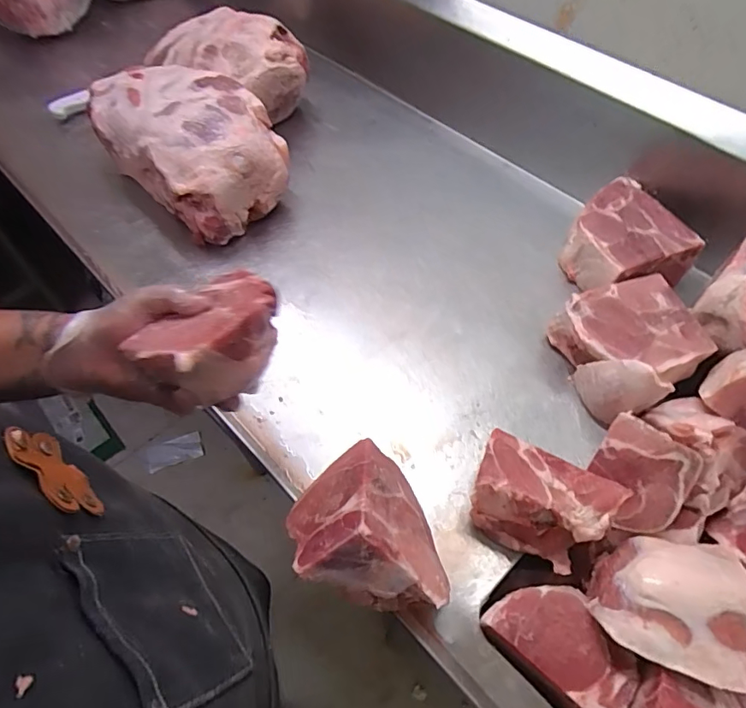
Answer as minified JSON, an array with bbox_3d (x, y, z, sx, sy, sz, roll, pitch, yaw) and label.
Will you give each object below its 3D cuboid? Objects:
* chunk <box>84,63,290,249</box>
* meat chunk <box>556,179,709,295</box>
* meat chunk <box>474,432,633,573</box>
[{"bbox_3d":[-0.292,-0.328,0.797,0.325,0.158,0.190,37,62,21],"label":"chunk"},{"bbox_3d":[0.345,-0.163,0.716,0.141,0.080,0.166,-16,58,-12],"label":"meat chunk"},{"bbox_3d":[0.164,0.150,0.512,0.135,0.082,0.089,27,59,16],"label":"meat chunk"}]

